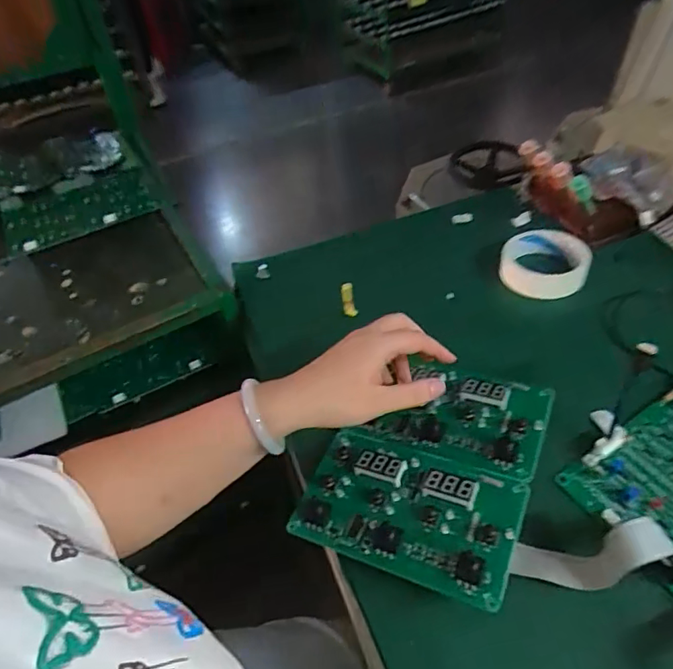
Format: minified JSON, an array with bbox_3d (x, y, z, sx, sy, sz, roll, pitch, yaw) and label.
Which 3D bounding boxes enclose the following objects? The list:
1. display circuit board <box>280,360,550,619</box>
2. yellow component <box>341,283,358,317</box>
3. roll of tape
[{"bbox_3d":[0.077,0.098,0.431,0.161,0.025,0.198,17,51,21],"label":"display circuit board"},{"bbox_3d":[0.014,-0.042,0.616,0.016,0.011,0.049,-8,47,-1],"label":"yellow component"},{"bbox_3d":[0.243,-0.084,0.608,0.093,0.034,0.093,-4,47,4],"label":"roll of tape"}]

